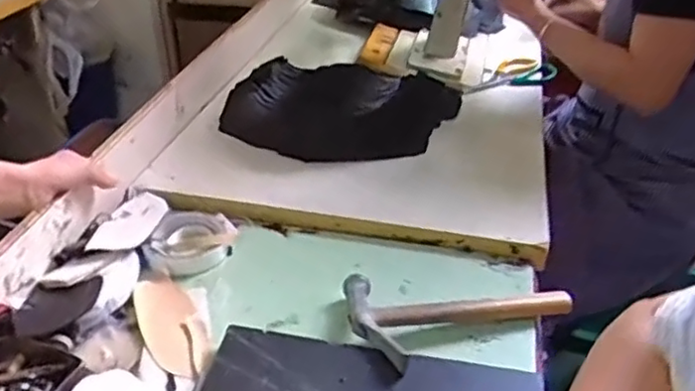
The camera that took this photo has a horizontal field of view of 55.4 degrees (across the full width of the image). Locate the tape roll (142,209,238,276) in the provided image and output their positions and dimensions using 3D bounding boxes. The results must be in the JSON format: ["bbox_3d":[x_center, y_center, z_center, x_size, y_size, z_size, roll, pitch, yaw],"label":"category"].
[{"bbox_3d":[-0.184,0.051,0.783,0.097,0.021,0.111,-1,33,-2],"label":"tape roll"}]

